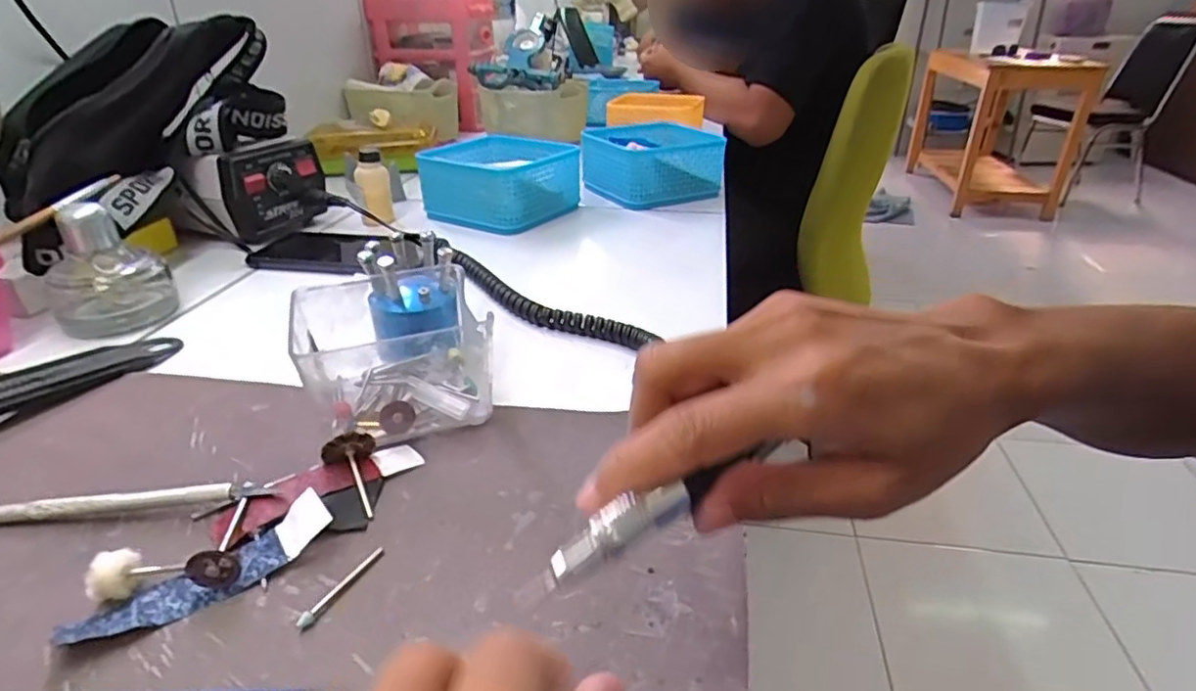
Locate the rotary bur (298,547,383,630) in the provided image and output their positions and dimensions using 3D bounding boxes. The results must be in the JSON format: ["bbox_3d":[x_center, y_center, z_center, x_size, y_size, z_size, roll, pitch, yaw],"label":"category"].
[{"bbox_3d":[-0.100,0.093,0.246,0.005,0.004,0.042,13,32,22],"label":"rotary bur"}]

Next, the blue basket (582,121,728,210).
[{"bbox_3d":[0.059,-0.209,0.735,0.129,0.069,0.134,-18,34,-28],"label":"blue basket"}]

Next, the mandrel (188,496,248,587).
[{"bbox_3d":[-0.155,0.079,0.258,0.017,0.015,0.043,-12,31,-20],"label":"mandrel"}]

